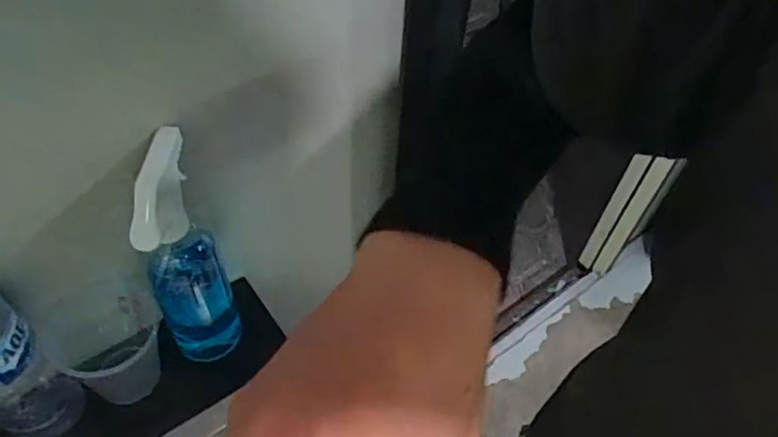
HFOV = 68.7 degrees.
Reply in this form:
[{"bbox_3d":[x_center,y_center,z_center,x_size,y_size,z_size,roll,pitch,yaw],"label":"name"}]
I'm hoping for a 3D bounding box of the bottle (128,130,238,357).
[{"bbox_3d":[-0.175,0.037,0.481,0.061,0.240,0.054,-27,57,-23],"label":"bottle"}]

